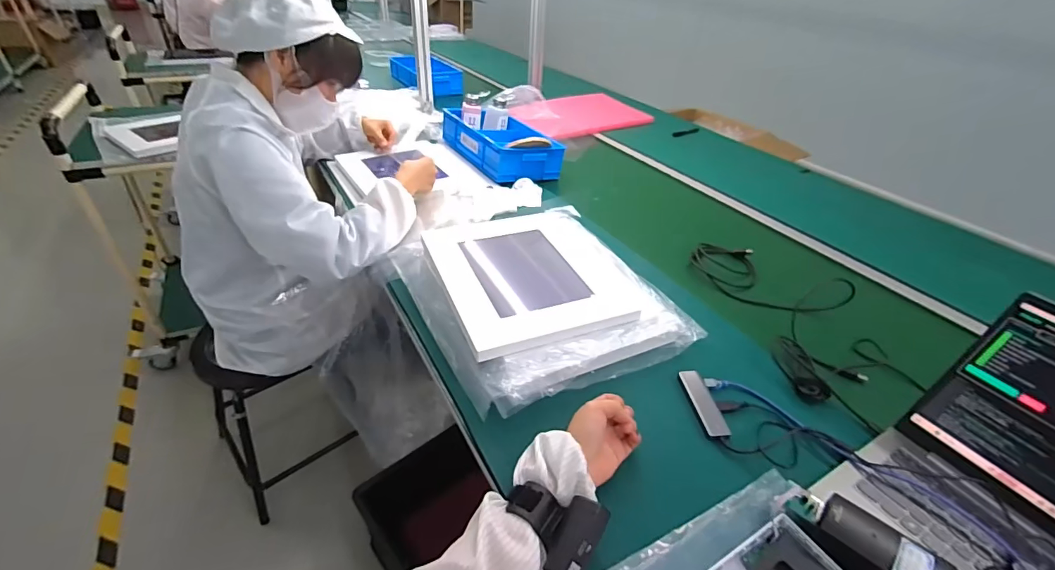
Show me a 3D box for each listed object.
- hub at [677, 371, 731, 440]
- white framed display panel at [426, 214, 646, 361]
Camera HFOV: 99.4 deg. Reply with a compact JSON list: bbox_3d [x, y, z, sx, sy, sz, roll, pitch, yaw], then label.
[{"bbox_3d":[0.227,0.152,0.579,0.032,0.014,0.107,-1,37,-6],"label":"hub"},{"bbox_3d":[0.005,-0.024,0.706,0.276,0.023,0.305,-12,40,-21],"label":"white framed display panel"}]

